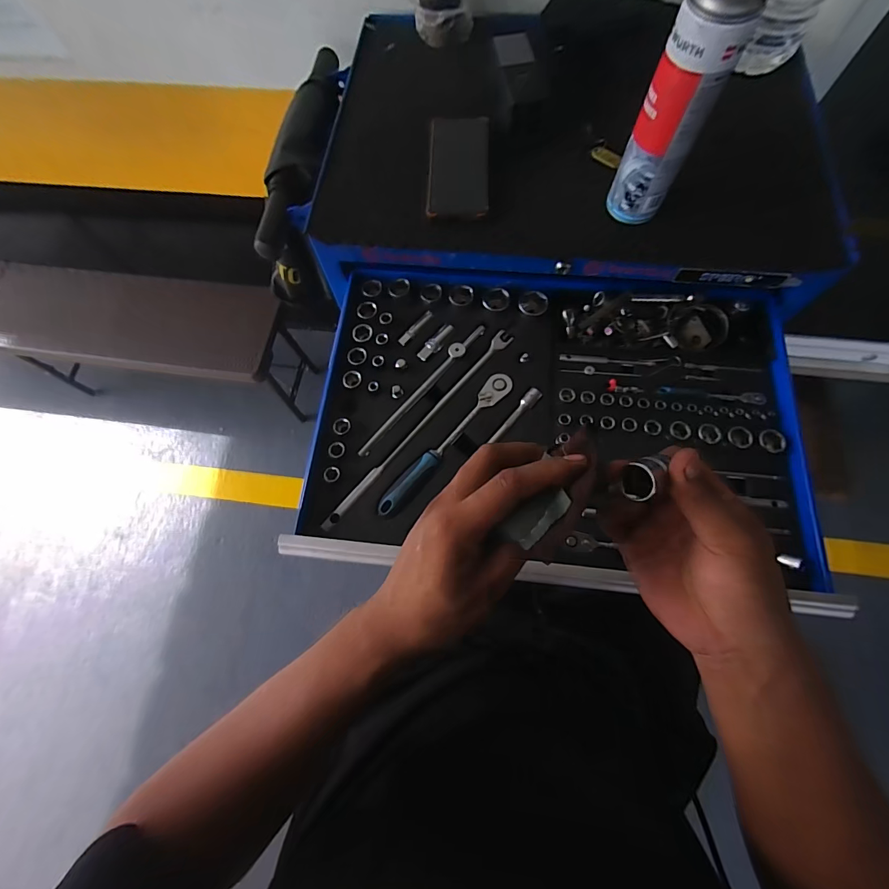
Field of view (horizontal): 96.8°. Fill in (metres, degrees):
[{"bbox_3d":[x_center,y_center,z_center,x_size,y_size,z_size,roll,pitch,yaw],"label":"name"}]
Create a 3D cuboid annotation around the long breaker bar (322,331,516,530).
[{"bbox_3d":[-0.027,-0.026,0.511,0.023,0.020,0.347,39,77,13],"label":"long breaker bar"}]

